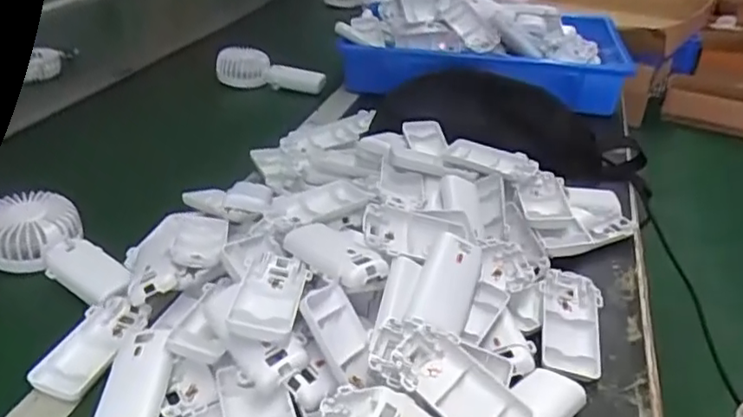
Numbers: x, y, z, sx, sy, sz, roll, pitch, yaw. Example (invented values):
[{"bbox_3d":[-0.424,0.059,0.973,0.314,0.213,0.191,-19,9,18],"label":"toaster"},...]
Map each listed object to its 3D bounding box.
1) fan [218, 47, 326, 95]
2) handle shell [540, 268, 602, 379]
[{"bbox_3d":[-0.165,-0.232,1.023,0.192,0.052,0.055,11,33,13],"label":"fan"},{"bbox_3d":[0.160,0.088,0.486,0.045,0.019,0.099,8,33,9],"label":"handle shell"}]

